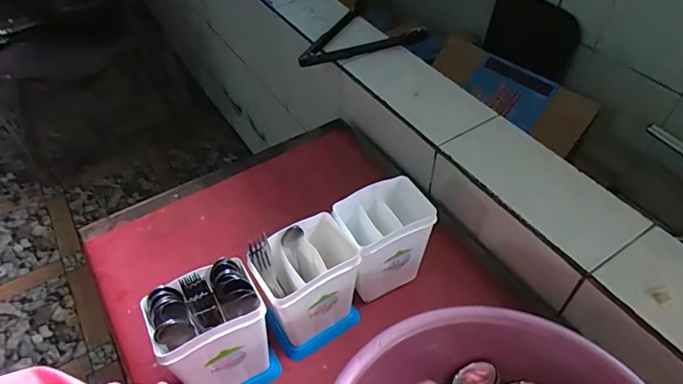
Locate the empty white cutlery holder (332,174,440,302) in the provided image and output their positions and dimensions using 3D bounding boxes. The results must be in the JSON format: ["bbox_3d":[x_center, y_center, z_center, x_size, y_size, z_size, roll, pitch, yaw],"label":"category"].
[{"bbox_3d":[0.060,0.075,0.680,0.125,0.162,0.092,-25,52,-19],"label":"empty white cutlery holder"}]

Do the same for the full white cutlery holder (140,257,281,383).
[{"bbox_3d":[-0.153,0.184,0.574,0.119,0.195,0.099,-27,53,-20],"label":"full white cutlery holder"}]

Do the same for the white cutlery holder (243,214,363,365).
[{"bbox_3d":[-0.045,0.131,0.626,0.122,0.176,0.097,-24,52,-18],"label":"white cutlery holder"}]

